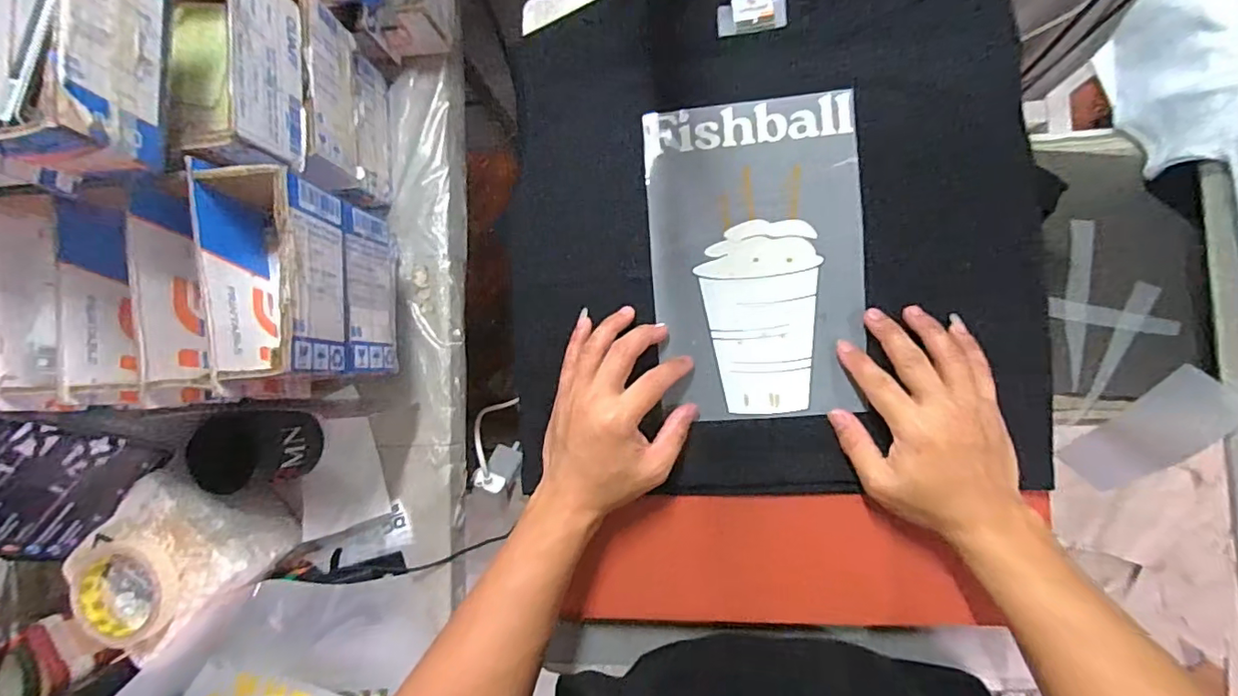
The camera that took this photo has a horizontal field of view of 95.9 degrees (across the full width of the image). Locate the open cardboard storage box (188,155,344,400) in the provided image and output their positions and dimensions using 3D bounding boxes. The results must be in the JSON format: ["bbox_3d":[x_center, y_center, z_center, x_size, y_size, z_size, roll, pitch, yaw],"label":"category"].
[{"bbox_3d":[-0.267,-0.052,0.432,0.078,0.073,0.154,-4,86,7],"label":"open cardboard storage box"}]

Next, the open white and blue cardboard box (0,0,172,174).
[{"bbox_3d":[-0.348,-0.199,0.356,0.074,0.071,0.174,-6,86,7],"label":"open white and blue cardboard box"}]

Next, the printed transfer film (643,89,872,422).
[{"bbox_3d":[0.109,-0.072,0.450,0.162,0.005,0.254,-3,87,8],"label":"printed transfer film"}]

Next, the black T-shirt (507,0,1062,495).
[{"bbox_3d":[0.113,-0.103,0.456,0.408,0.018,0.426,-3,86,7],"label":"black T-shirt"}]

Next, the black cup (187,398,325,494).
[{"bbox_3d":[-0.372,0.104,0.579,0.083,0.087,0.081,0,87,7],"label":"black cup"}]

